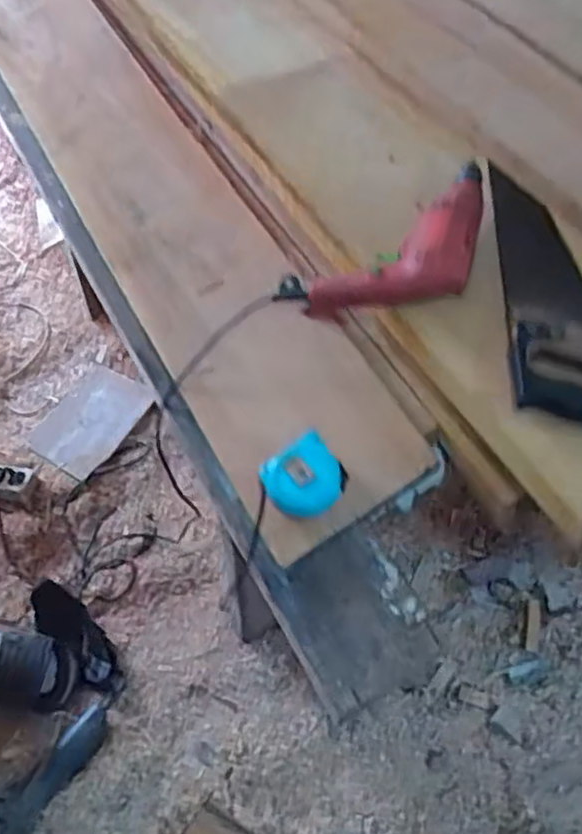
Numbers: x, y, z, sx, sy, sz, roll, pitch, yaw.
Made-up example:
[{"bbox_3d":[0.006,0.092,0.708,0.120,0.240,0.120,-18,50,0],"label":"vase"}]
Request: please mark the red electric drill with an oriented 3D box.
[{"bbox_3d":[0.133,-0.185,0.783,0.288,0.076,0.145,-40,48,5],"label":"red electric drill"}]

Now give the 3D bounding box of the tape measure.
[{"bbox_3d":[0.014,0.060,0.713,0.084,0.040,0.084,-36,62,-19],"label":"tape measure"}]

